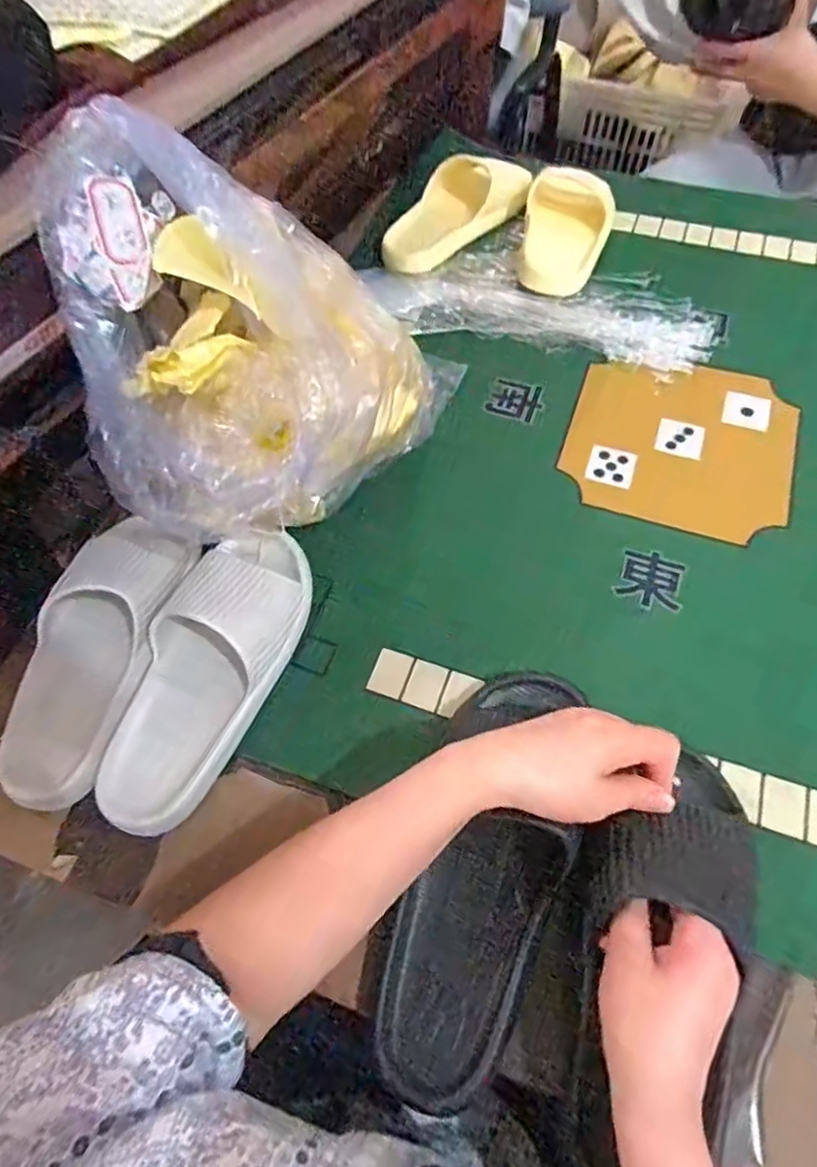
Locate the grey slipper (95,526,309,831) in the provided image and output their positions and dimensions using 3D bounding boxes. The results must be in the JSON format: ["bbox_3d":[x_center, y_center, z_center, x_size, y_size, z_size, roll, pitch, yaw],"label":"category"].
[{"bbox_3d":[-0.154,0.065,0.503,0.101,0.060,0.261,14,61,11],"label":"grey slipper"}]

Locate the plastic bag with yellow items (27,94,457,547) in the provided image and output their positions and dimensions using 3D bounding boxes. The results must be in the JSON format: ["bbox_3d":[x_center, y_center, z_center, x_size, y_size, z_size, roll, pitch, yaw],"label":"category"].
[{"bbox_3d":[-0.098,-0.172,0.491,0.291,0.232,0.248,-5,61,-1],"label":"plastic bag with yellow items"}]

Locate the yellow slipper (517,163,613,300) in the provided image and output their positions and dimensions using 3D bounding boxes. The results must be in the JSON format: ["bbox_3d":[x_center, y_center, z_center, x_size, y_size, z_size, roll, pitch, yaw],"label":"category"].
[{"bbox_3d":[0.186,-0.422,0.742,0.097,0.057,0.177,14,59,12],"label":"yellow slipper"}]

